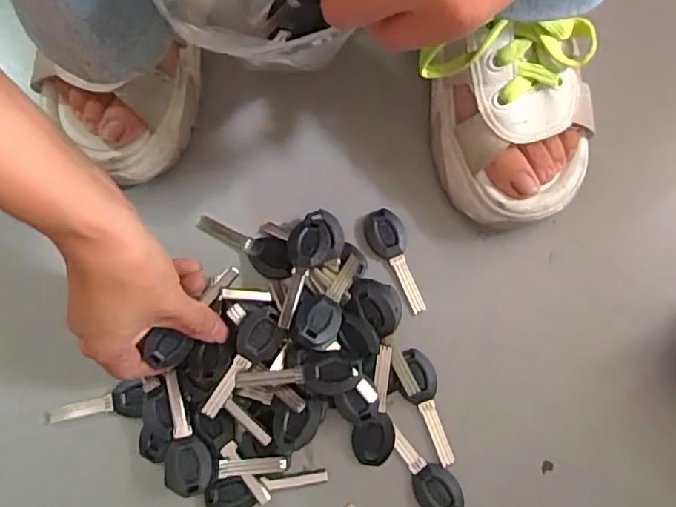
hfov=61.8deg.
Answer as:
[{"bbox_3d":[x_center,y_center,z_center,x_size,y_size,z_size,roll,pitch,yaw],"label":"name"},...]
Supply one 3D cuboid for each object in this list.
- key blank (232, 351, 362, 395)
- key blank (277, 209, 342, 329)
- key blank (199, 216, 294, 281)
[{"bbox_3d":[-0.023,0.070,0.336,0.073,0.011,0.024,3,76,0],"label":"key blank"},{"bbox_3d":[-0.021,0.009,0.358,0.031,0.013,0.082,20,61,4],"label":"key blank"},{"bbox_3d":[-0.063,-0.007,0.381,0.072,0.010,0.026,27,78,6],"label":"key blank"}]

